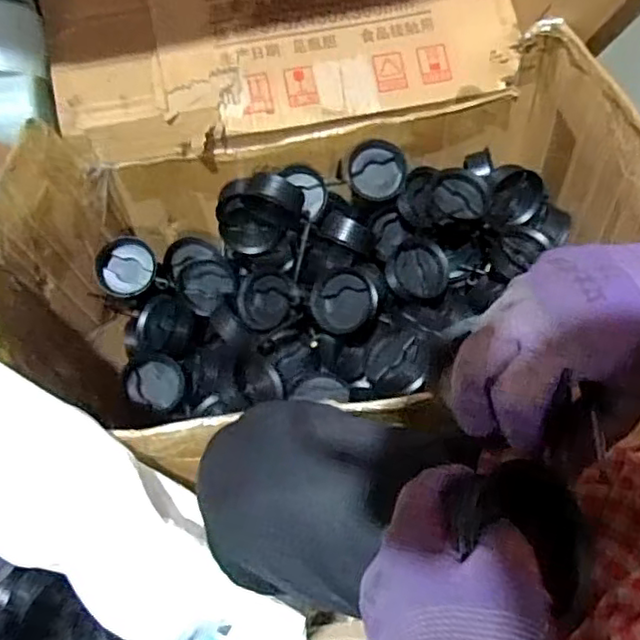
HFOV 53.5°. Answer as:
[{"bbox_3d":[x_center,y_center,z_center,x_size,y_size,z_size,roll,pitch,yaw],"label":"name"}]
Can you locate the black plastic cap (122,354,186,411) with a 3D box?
[{"bbox_3d":[-0.201,0.079,0.773,0.071,0.027,0.071,6,66,-14],"label":"black plastic cap"}]

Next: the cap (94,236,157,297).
[{"bbox_3d":[-0.245,-0.064,0.803,0.073,0.030,0.074,-26,93,-12],"label":"cap"}]

